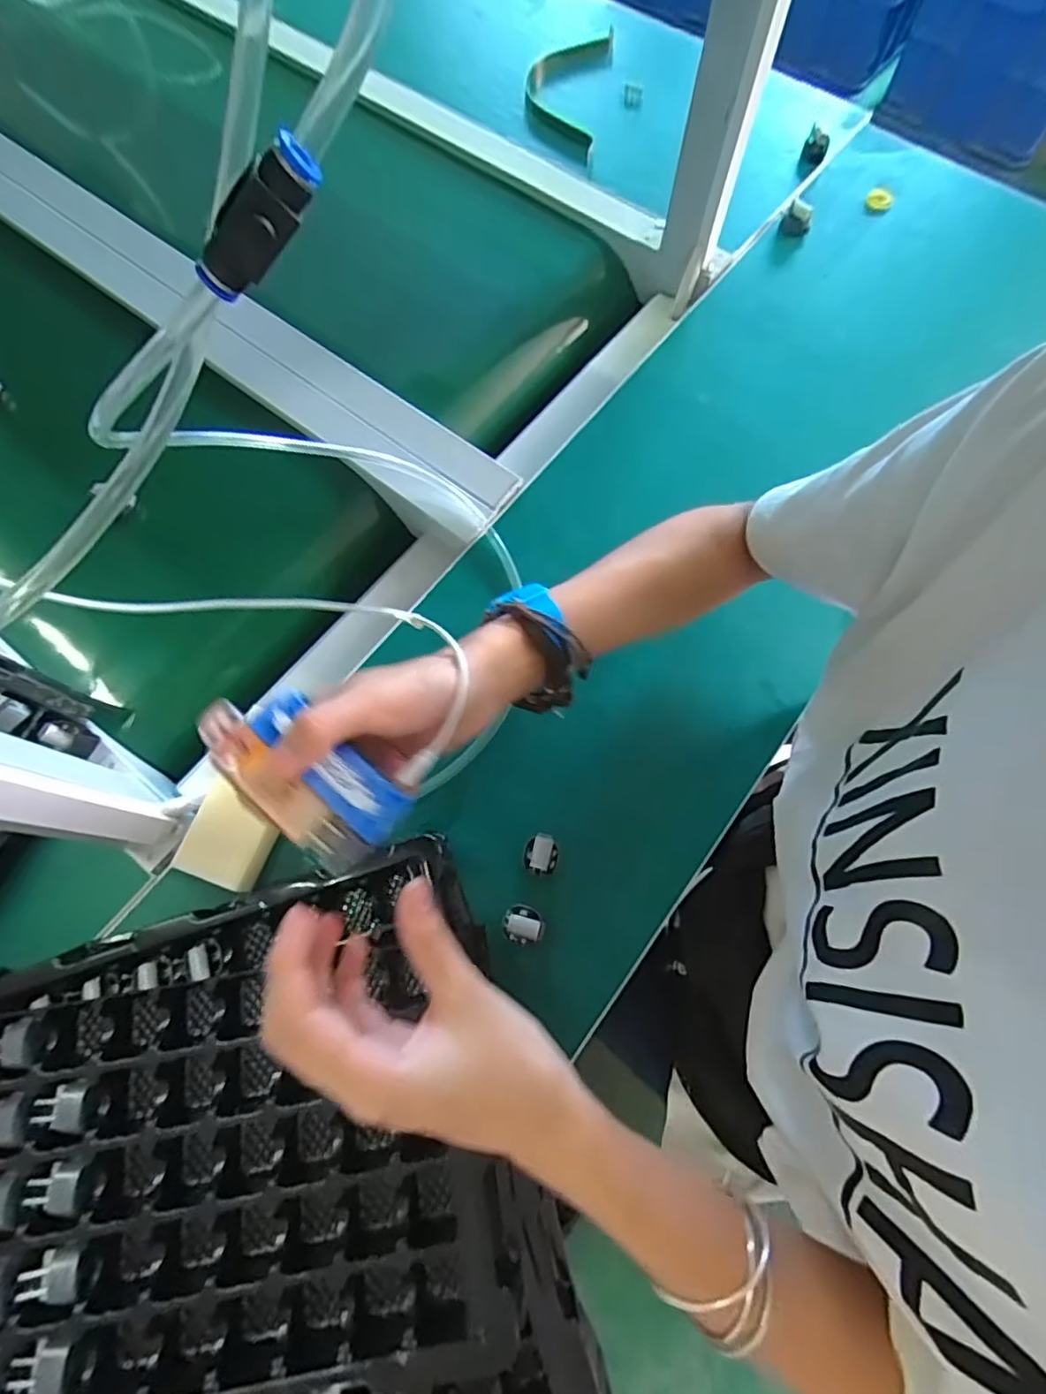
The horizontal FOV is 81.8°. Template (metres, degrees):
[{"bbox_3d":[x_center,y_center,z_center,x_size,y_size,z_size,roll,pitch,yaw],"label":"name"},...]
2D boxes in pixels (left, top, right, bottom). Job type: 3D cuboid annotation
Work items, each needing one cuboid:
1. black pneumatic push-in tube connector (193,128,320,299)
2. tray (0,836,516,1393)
[{"bbox_3d":[-0.079,-0.139,0.178,0.050,0.015,0.012,-27,68,31],"label":"black pneumatic push-in tube connector"},{"bbox_3d":[-0.195,0.244,0.343,0.354,0.047,0.233,-7,70,-5],"label":"tray"}]

